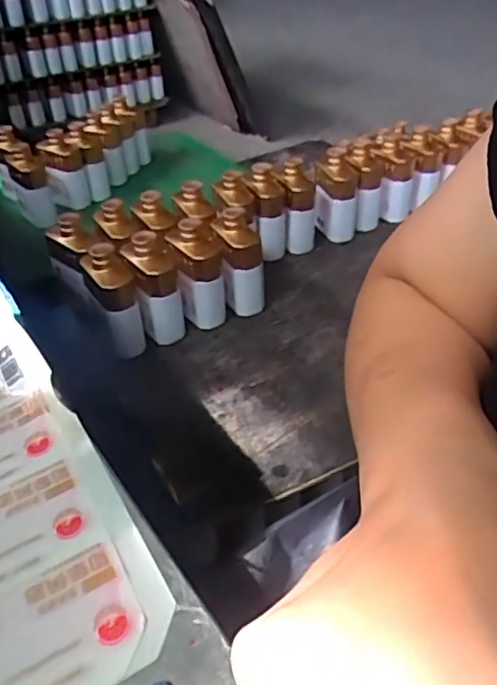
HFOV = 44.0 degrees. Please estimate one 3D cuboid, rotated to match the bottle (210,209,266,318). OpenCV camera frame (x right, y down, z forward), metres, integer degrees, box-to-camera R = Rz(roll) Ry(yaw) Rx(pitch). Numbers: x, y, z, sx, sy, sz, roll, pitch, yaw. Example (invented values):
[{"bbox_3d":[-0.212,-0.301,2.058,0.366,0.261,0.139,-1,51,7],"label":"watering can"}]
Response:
[{"bbox_3d":[-0.015,-0.139,1.033,0.068,0.178,0.098,-9,37,-9],"label":"bottle"}]

